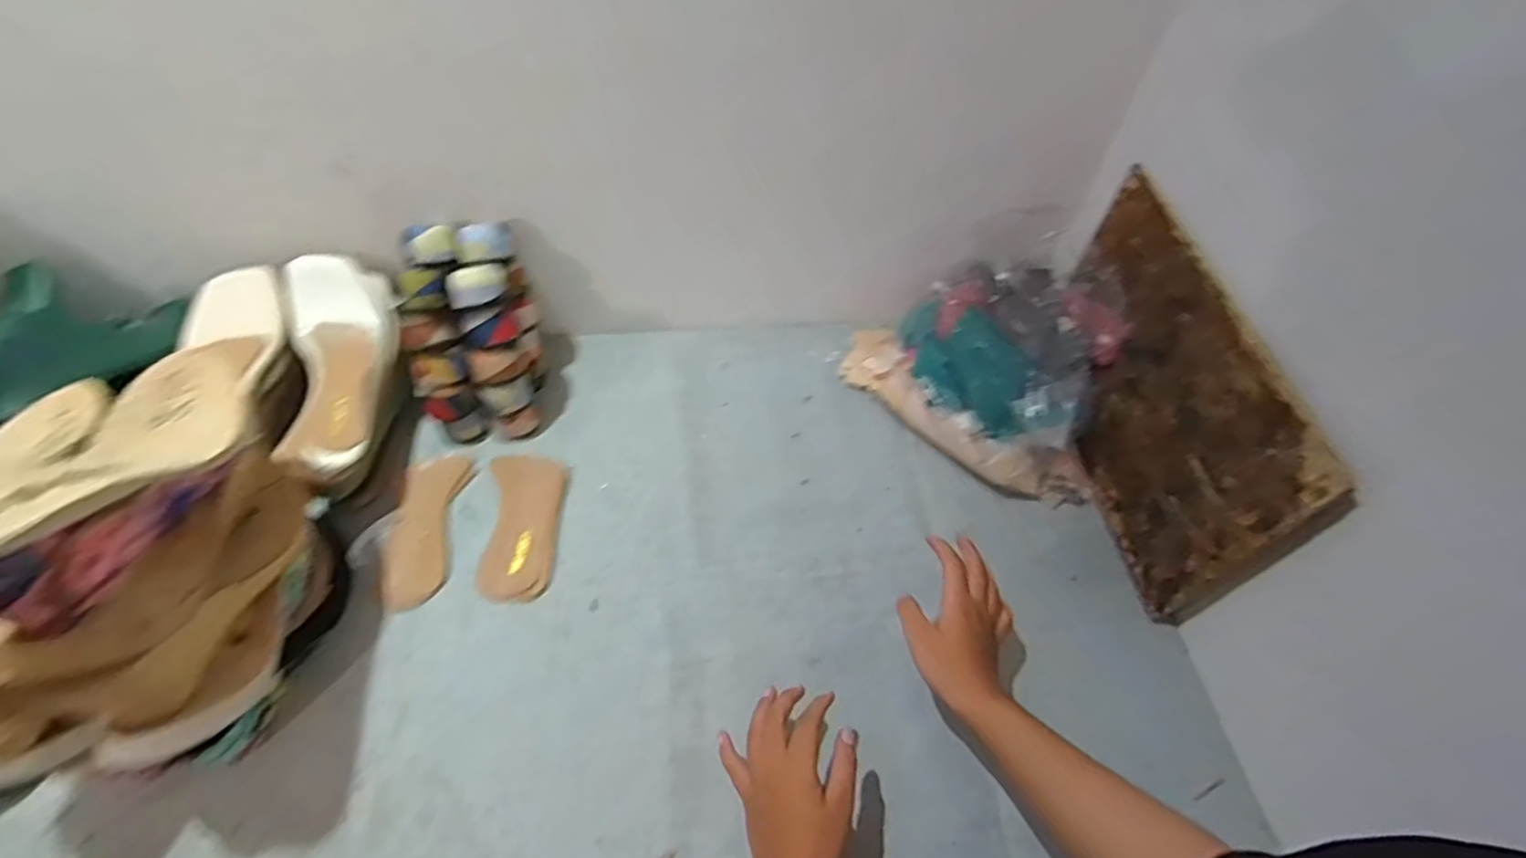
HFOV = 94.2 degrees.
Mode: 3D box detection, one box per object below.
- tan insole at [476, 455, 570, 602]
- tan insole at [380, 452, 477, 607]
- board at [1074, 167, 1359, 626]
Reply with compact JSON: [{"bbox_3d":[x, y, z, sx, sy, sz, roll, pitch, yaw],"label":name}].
[{"bbox_3d":[-0.242,0.096,0.719,0.074,0.009,0.161,-3,55,-7],"label":"tan insole"},{"bbox_3d":[-0.339,0.099,0.710,0.067,0.005,0.165,2,54,-3],"label":"tan insole"},{"bbox_3d":[0.373,-0.030,0.679,0.022,0.251,0.368,-1,55,-6],"label":"board"}]

